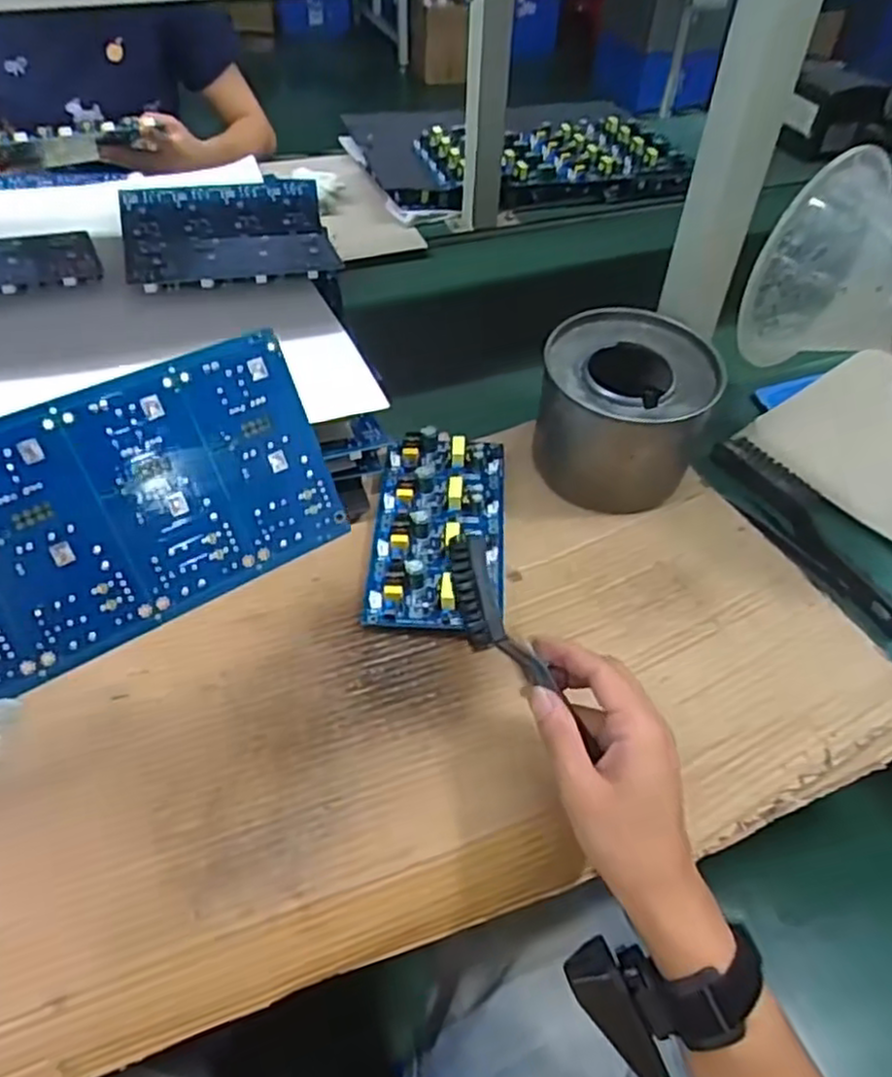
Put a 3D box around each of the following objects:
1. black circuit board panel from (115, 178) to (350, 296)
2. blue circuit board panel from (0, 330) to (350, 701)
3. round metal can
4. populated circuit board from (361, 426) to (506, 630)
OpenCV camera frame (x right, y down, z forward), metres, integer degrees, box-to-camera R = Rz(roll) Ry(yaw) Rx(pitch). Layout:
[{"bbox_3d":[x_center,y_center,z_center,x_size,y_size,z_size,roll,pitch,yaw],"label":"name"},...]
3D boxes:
[{"bbox_3d":[-0.220,-0.314,0.729,0.198,0.027,0.197,-12,50,-13],"label":"black circuit board panel"},{"bbox_3d":[-0.140,-0.010,0.302,0.190,0.098,0.004,-28,21,-25],"label":"blue circuit board panel"},{"bbox_3d":[0.149,-0.108,0.611,0.134,0.104,0.141,1,50,-1],"label":"round metal can"},{"bbox_3d":[-0.005,-0.013,0.576,0.104,0.031,0.187,3,50,0],"label":"populated circuit board"}]

